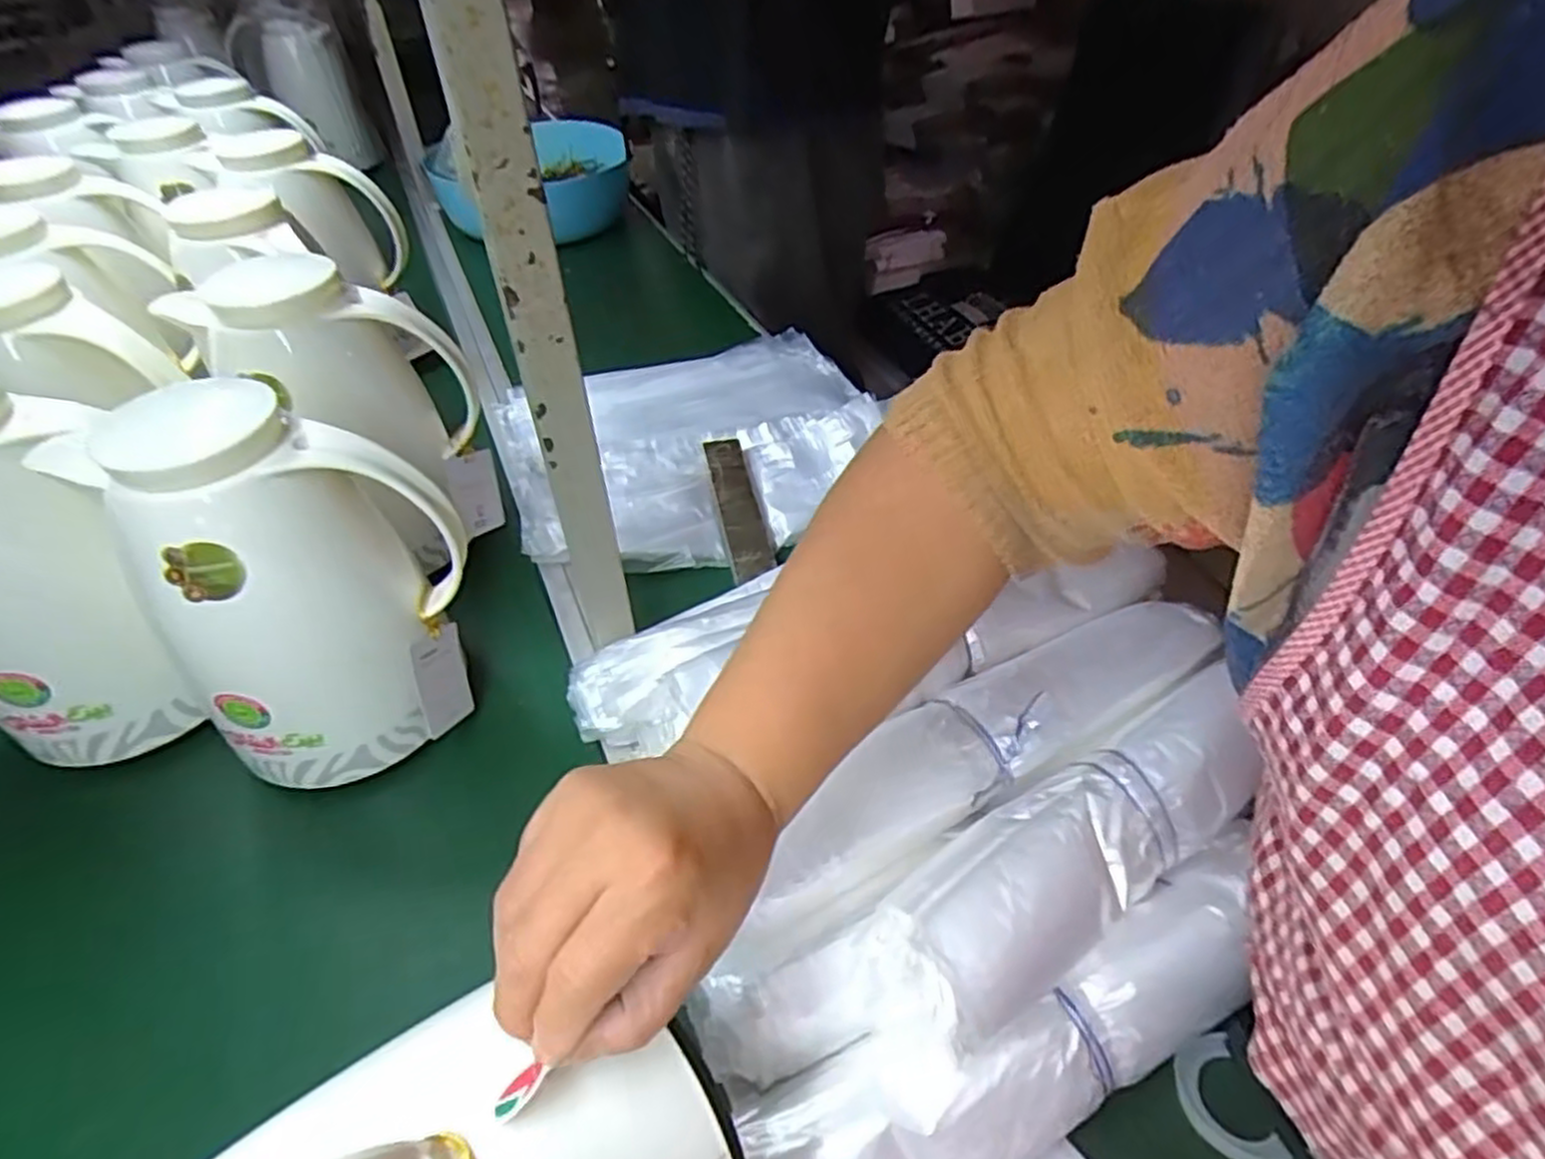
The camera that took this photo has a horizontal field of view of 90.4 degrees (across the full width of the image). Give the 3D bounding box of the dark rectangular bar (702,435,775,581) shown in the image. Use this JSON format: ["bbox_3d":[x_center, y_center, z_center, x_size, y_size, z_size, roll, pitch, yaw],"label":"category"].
[{"bbox_3d":[-0.032,-0.073,0.730,0.040,0.010,0.212,-9,44,-7],"label":"dark rectangular bar"}]

